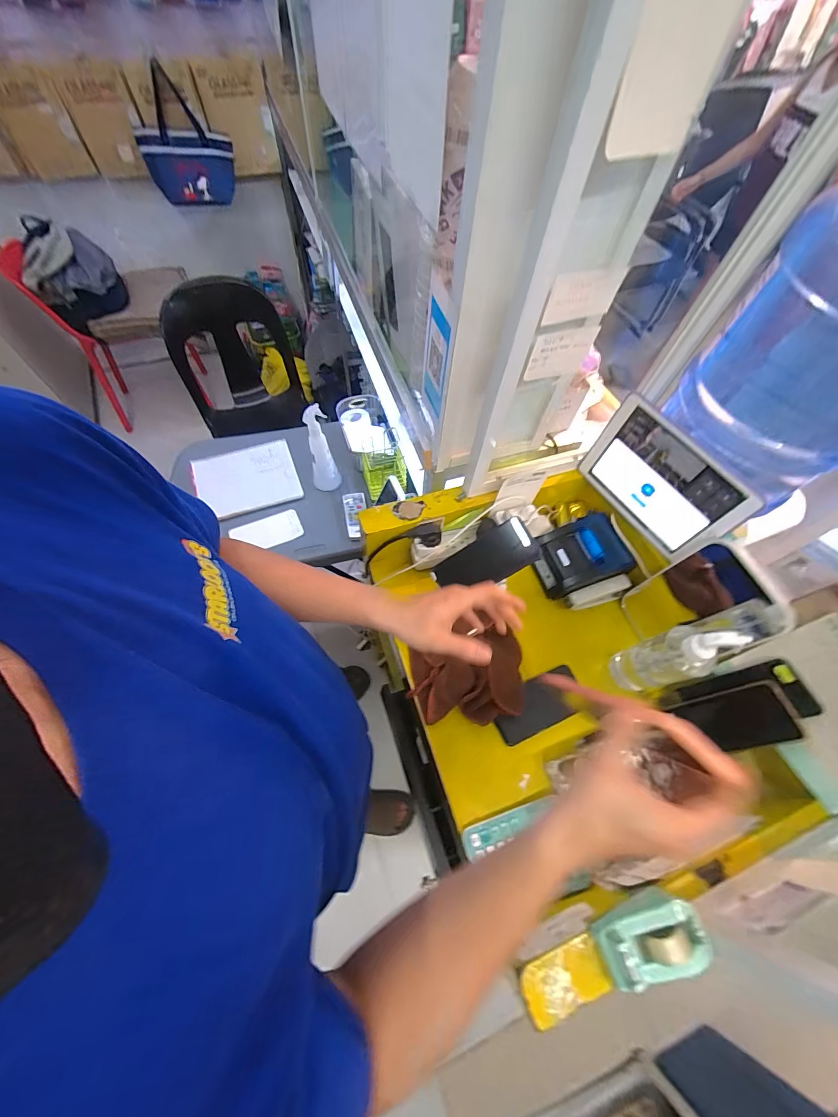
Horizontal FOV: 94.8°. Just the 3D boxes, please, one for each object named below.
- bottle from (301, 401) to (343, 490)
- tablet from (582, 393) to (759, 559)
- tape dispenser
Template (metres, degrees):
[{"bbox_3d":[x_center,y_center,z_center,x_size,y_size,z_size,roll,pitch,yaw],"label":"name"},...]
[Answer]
[{"bbox_3d":[-0.236,-0.254,0.921,0.069,0.227,0.062,-15,65,-11],"label":"bottle"},{"bbox_3d":[0.372,-0.120,0.613,0.013,0.163,0.239,-21,64,-24],"label":"tablet"},{"bbox_3d":[0.237,0.391,0.396,0.104,0.047,0.057,-14,65,-10],"label":"tape dispenser"}]

